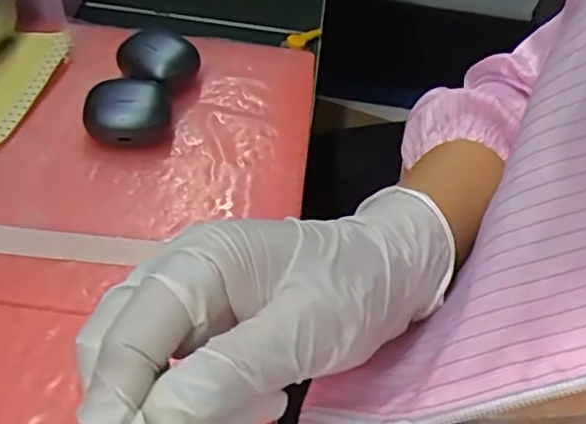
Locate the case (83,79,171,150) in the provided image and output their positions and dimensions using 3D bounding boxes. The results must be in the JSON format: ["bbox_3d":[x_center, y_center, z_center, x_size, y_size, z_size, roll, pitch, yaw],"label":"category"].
[{"bbox_3d":[-0.110,-0.066,0.403,0.054,0.030,0.048,-7,51,-12],"label":"case"}]

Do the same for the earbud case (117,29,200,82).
[{"bbox_3d":[-0.097,-0.110,0.438,0.046,0.034,0.042,20,50,10],"label":"earbud case"}]

